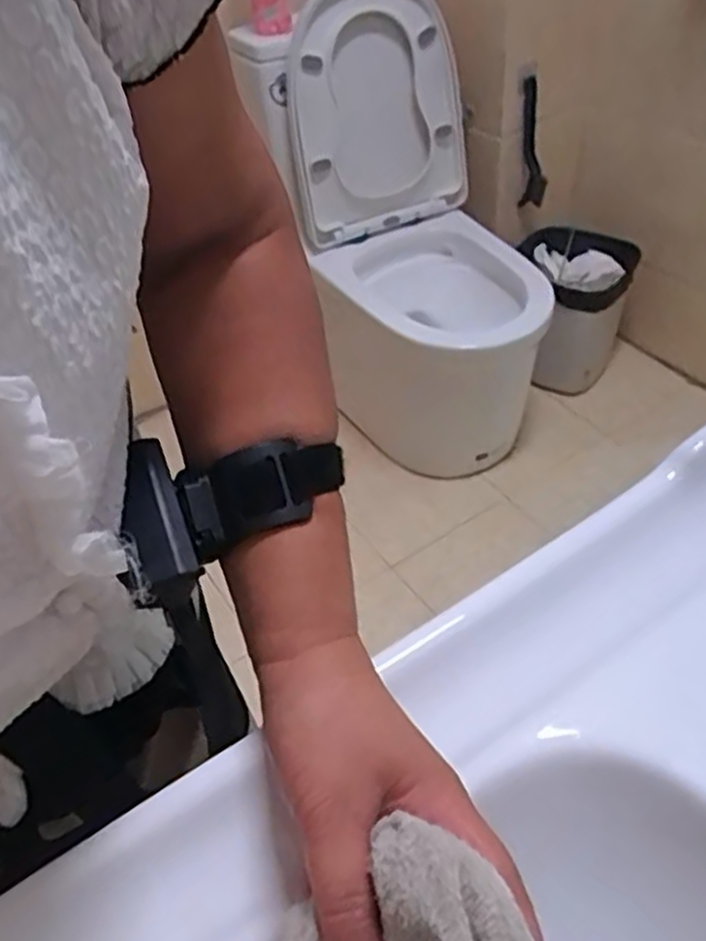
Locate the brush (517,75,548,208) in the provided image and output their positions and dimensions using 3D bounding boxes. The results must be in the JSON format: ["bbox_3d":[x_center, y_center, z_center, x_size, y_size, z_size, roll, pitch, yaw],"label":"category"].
[{"bbox_3d":[0.411,-0.729,1.667,0.067,0.284,0.055,7,46,14],"label":"brush"}]

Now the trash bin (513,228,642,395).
[{"bbox_3d":[0.523,-0.381,1.790,0.261,0.272,0.252,11,47,18],"label":"trash bin"}]

